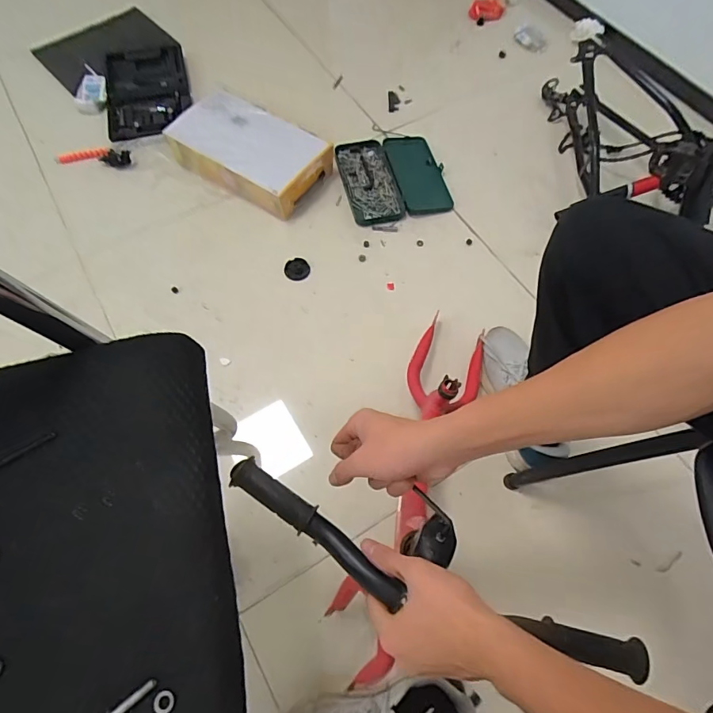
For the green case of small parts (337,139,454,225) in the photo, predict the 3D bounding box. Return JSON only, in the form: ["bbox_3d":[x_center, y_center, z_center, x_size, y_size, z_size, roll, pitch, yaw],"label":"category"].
[{"bbox_3d":[0.092,-0.440,1.090,0.248,0.028,0.242,-13,66,-7],"label":"green case of small parts"}]

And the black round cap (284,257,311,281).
[{"bbox_3d":[-0.131,-0.192,0.977,0.055,0.009,0.050,0,65,-1],"label":"black round cap"}]

